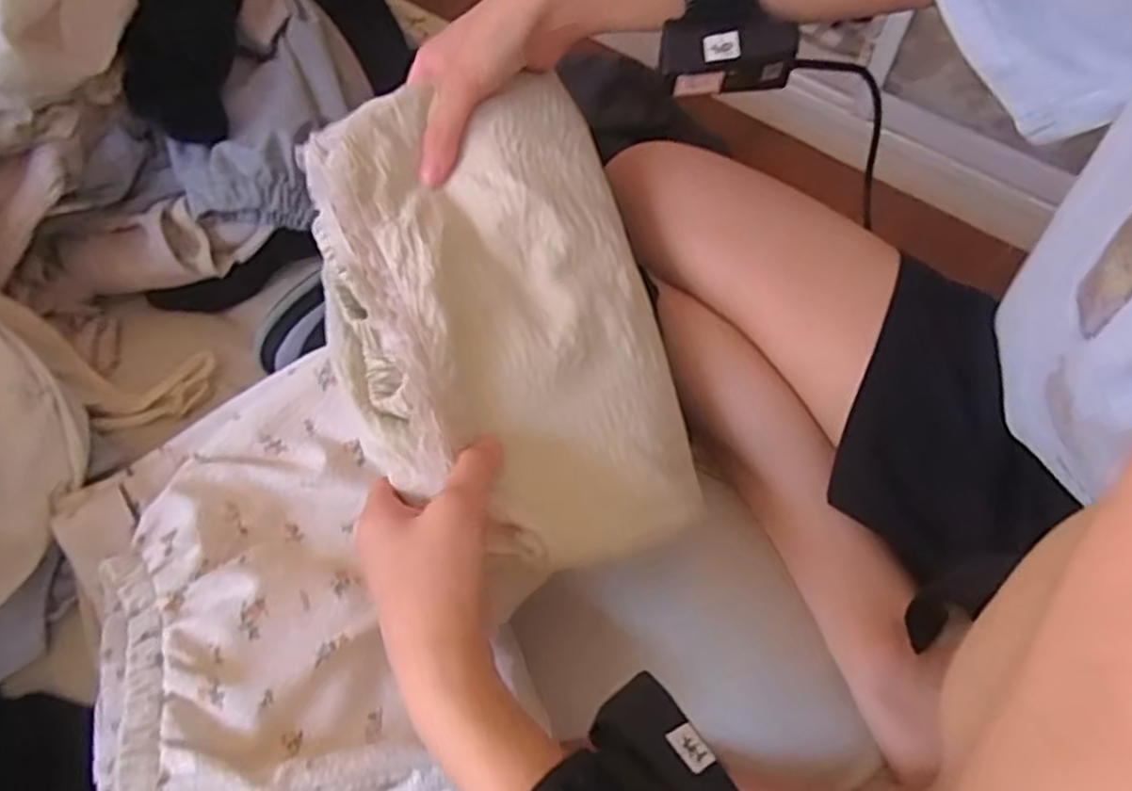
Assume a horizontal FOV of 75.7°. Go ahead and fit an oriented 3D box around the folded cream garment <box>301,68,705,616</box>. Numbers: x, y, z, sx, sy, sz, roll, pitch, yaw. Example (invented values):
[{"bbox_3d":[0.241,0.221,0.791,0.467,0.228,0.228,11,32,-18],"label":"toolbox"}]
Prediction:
[{"bbox_3d":[-0.034,-0.044,0.398,0.176,0.067,0.282,-12,74,-18],"label":"folded cream garment"}]

